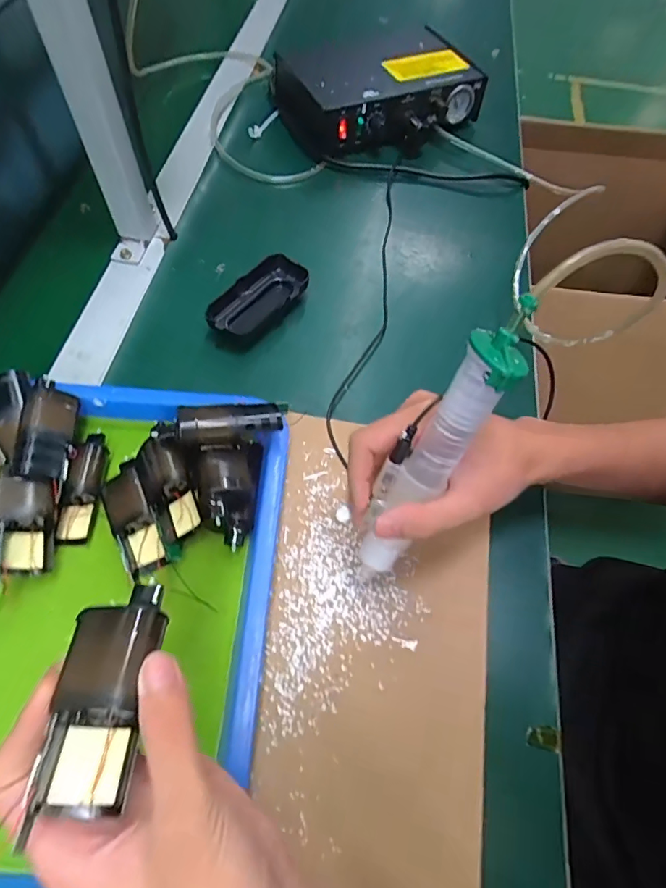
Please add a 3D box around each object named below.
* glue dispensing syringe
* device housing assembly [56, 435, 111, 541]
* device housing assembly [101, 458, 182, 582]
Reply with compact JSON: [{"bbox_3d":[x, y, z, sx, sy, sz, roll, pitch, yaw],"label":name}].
[{"bbox_3d":[0.055,0.009,0.277,0.032,0.191,0.031,38,35,18],"label":"glue dispensing syringe"},{"bbox_3d":[-0.188,0.031,0.372,0.024,0.027,0.085,7,60,2],"label":"device housing assembly"},{"bbox_3d":[-0.147,0.055,0.363,0.036,0.024,0.092,-29,65,-17],"label":"device housing assembly"}]

